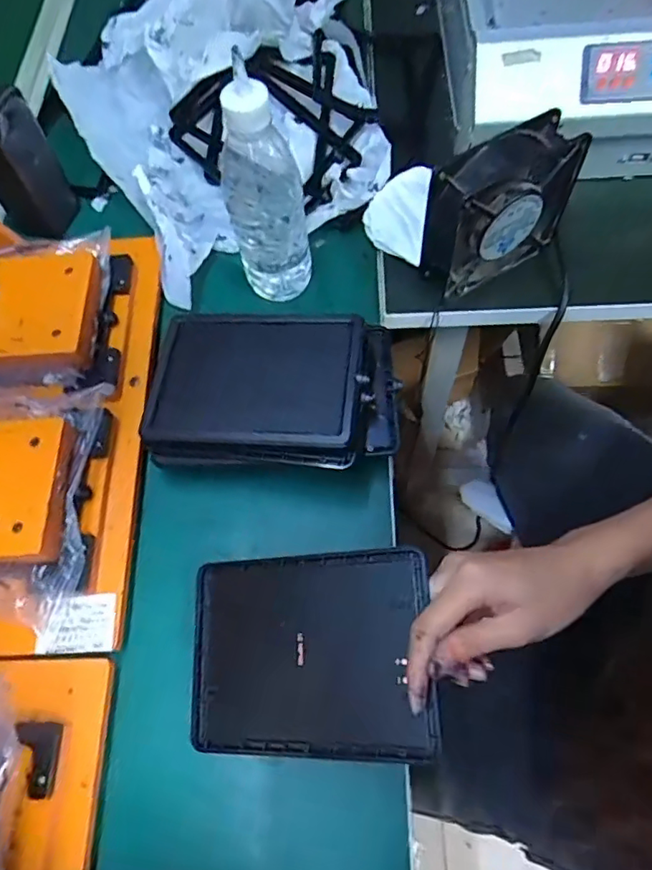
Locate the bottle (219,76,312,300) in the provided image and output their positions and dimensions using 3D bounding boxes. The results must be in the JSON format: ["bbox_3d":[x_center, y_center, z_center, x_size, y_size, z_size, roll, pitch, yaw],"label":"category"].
[{"bbox_3d":[-0.049,-0.191,0.448,0.060,0.183,0.055,-10,65,-1],"label":"bottle"}]

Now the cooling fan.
[{"bbox_3d":[0.139,-0.180,0.460,0.118,0.125,0.041,-28,66,-9],"label":"cooling fan"}]

